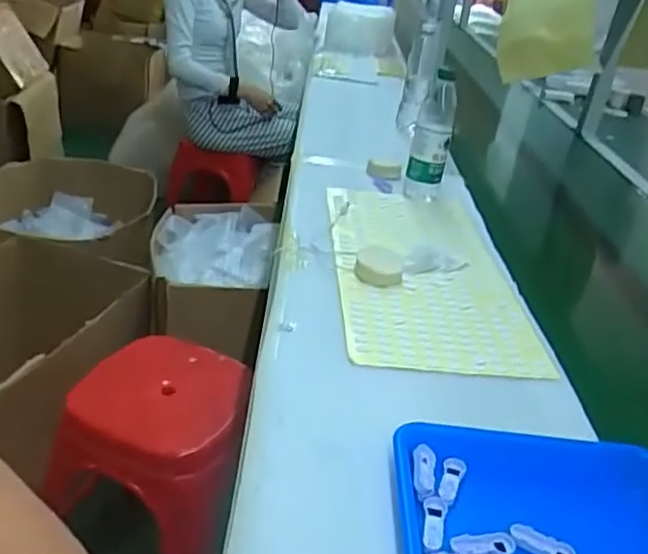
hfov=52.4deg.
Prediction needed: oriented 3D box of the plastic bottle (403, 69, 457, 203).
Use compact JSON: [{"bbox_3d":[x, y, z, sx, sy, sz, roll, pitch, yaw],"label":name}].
[{"bbox_3d":[0.187,-0.243,1.145,0.066,0.204,0.073,11,28,8],"label":"plastic bottle"}]

